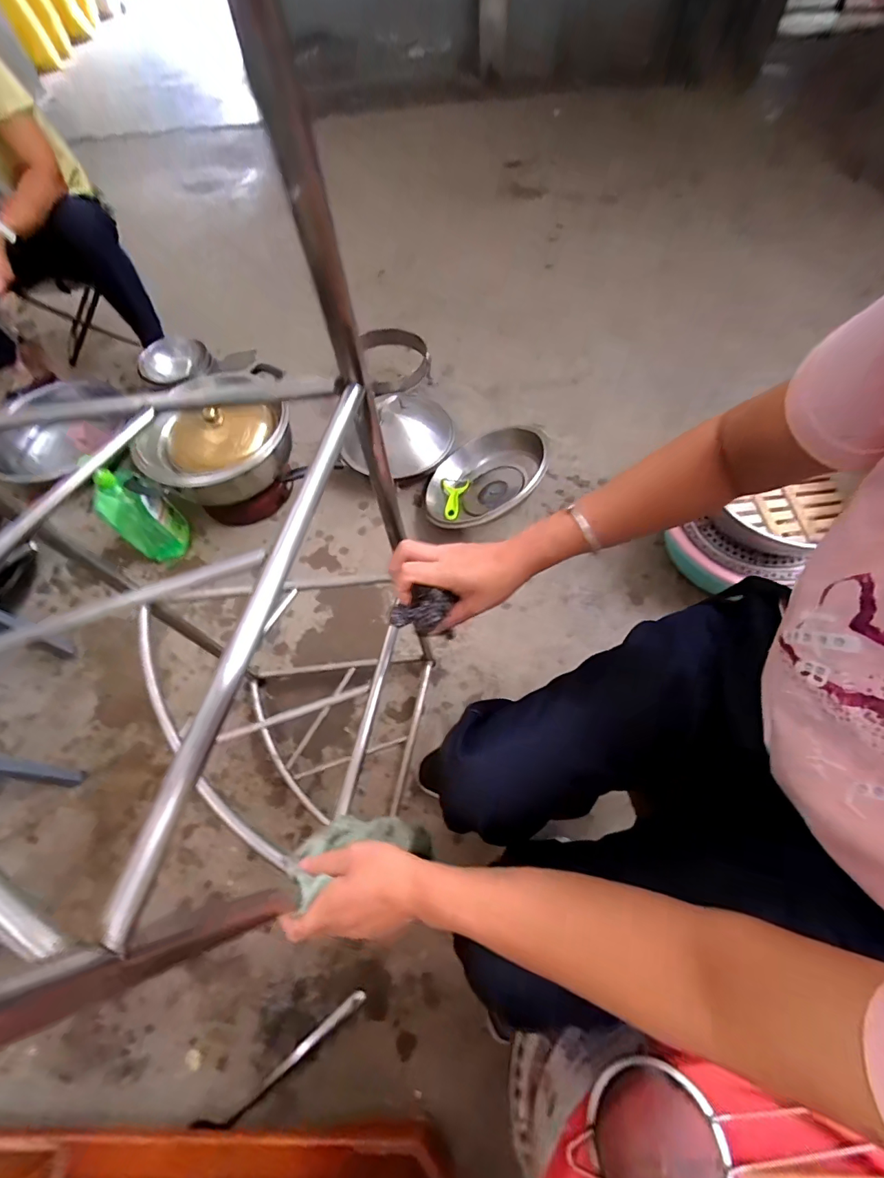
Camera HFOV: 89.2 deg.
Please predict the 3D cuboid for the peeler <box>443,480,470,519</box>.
[{"bbox_3d":[0.032,-0.228,1.140,0.065,0.010,0.123,3,62,5],"label":"peeler"}]

